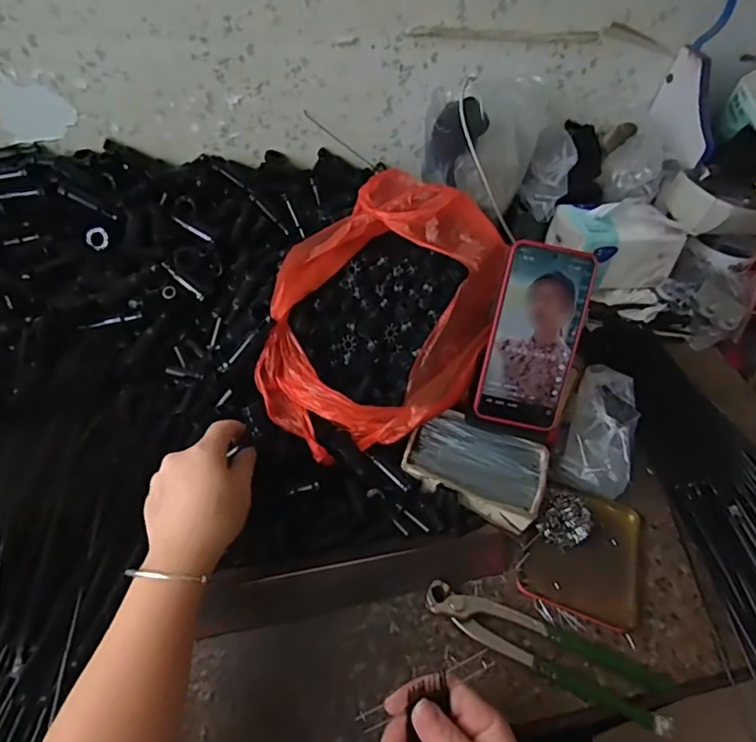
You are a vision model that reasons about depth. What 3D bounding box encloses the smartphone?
[{"bbox_3d":[0.142,-0.030,0.494,0.079,0.165,0.009,11,11,1],"label":"smartphone"}]

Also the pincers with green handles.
[{"bbox_3d":[0.133,0.215,0.426,0.195,0.017,0.044,20,49,13],"label":"pincers with green handles"}]

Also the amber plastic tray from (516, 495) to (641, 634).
[{"bbox_3d":[0.188,0.165,0.496,0.102,0.008,0.122,18,48,10],"label":"amber plastic tray"}]

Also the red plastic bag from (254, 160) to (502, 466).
[{"bbox_3d":[0.002,-0.058,0.530,0.208,0.151,0.267,7,47,1],"label":"red plastic bag"}]

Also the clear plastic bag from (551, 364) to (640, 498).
[{"bbox_3d":[0.224,0.056,0.543,0.066,0.052,0.126,18,67,11],"label":"clear plastic bag"}]

